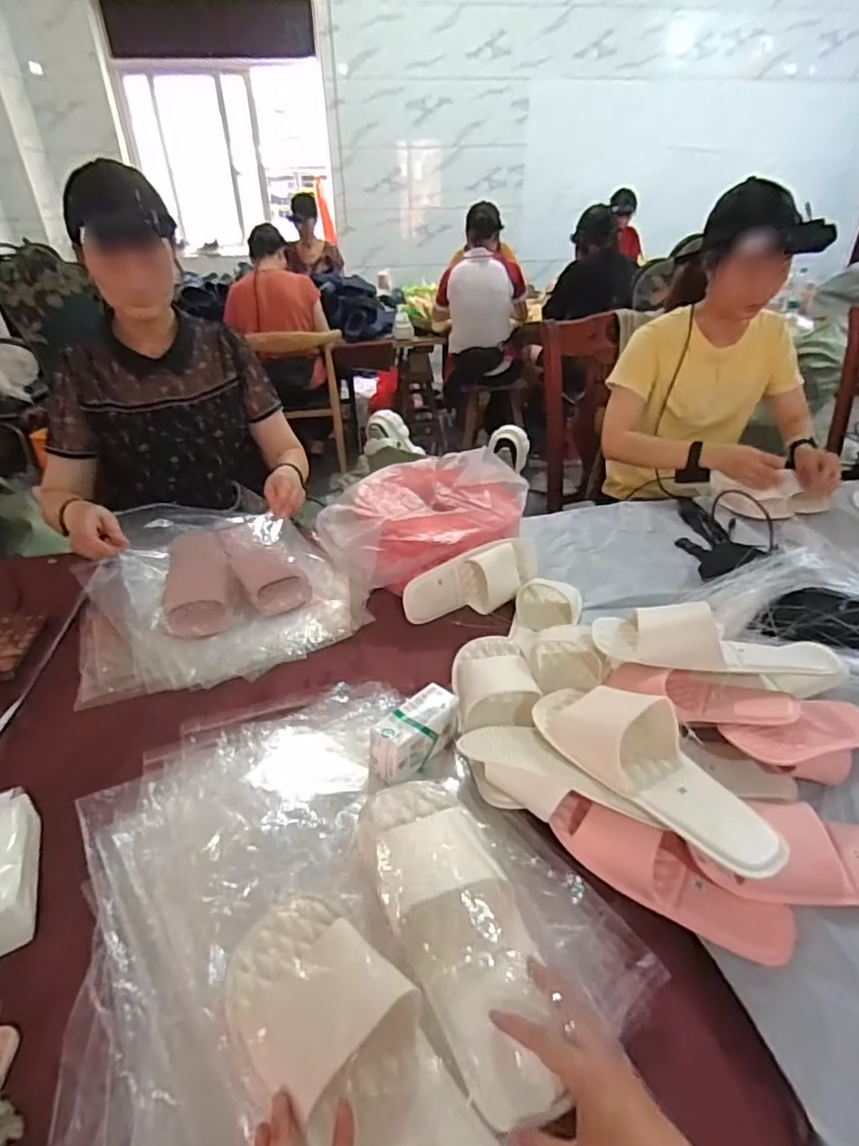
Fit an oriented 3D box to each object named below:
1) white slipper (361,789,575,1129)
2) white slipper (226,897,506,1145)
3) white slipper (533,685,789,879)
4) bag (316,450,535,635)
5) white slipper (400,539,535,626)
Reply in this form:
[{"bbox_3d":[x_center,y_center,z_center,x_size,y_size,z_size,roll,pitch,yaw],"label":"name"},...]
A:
[{"bbox_3d":[0.020,0.279,0.477,0.108,0.066,0.260,-14,45,-19],"label":"white slipper"},{"bbox_3d":[-0.042,0.343,0.395,0.103,0.066,0.269,-29,53,-36],"label":"white slipper"},{"bbox_3d":[0.217,0.184,0.579,0.105,0.066,0.264,-28,41,-35],"label":"white slipper"},{"bbox_3d":[-0.004,-0.085,0.967,0.334,0.144,0.238,-16,36,-22],"label":"bag"},{"bbox_3d":[0.070,0.017,0.896,0.226,0.091,0.059,-14,35,-19],"label":"white slipper"}]

